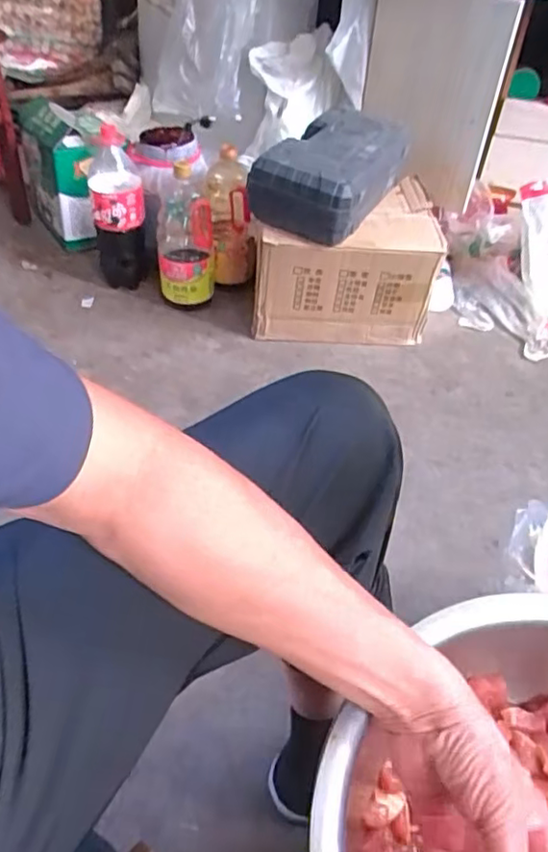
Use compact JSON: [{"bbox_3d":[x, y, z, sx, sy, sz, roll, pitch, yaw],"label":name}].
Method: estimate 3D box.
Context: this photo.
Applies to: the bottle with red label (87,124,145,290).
[{"bbox_3d":[-0.312,-0.421,1.232,0.100,0.319,0.123,-6,46,-11],"label":"bottle with red label"}]

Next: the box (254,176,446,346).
[{"bbox_3d":[0.132,-0.308,1.194,0.318,0.235,0.220,3,45,-1],"label":"box"}]

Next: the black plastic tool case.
[{"bbox_3d":[0.103,-0.448,1.087,0.176,0.122,0.307,24,48,18],"label":"black plastic tool case"}]

